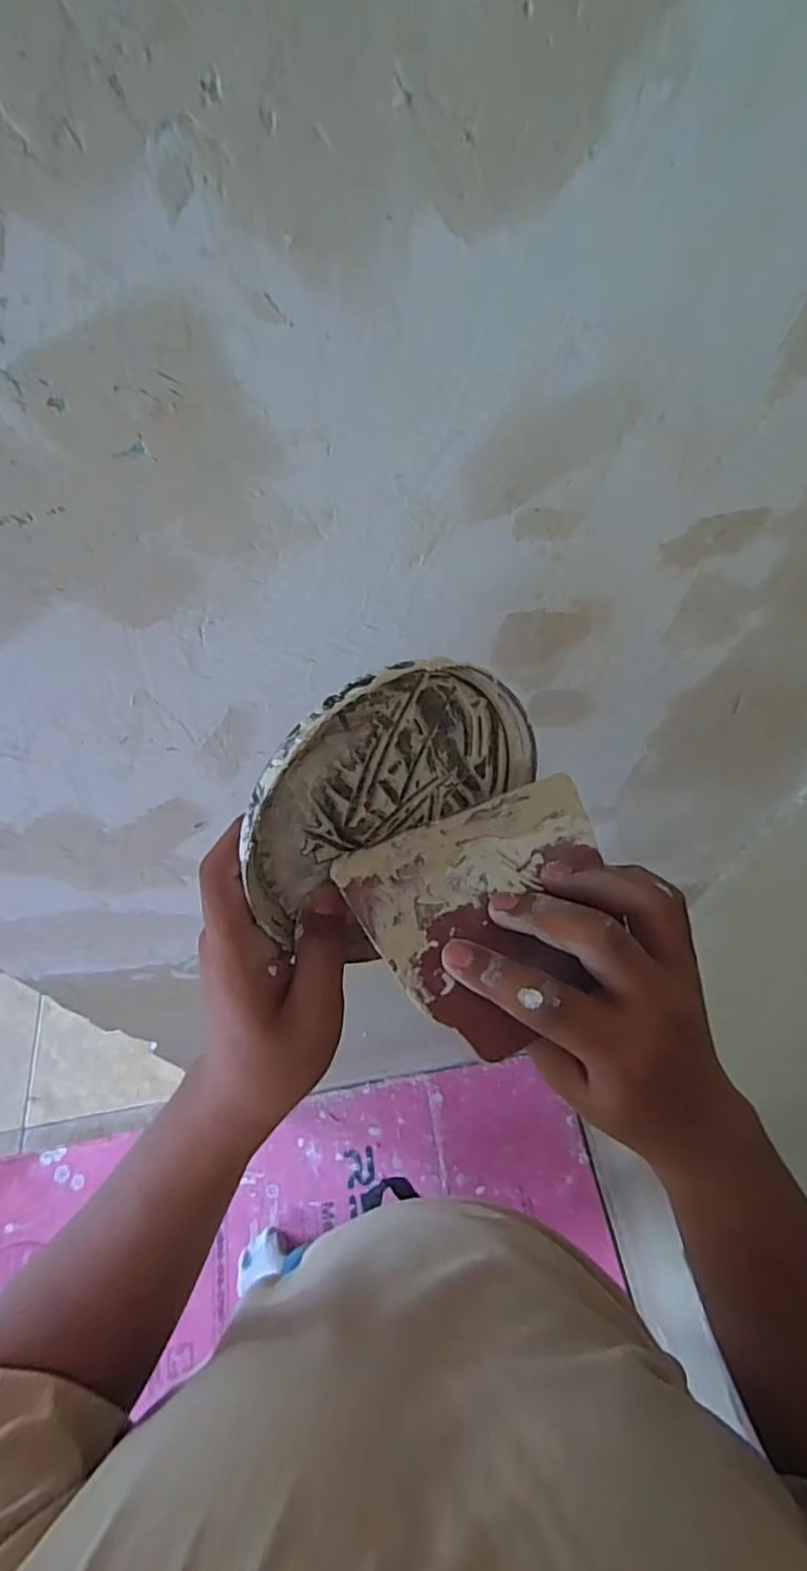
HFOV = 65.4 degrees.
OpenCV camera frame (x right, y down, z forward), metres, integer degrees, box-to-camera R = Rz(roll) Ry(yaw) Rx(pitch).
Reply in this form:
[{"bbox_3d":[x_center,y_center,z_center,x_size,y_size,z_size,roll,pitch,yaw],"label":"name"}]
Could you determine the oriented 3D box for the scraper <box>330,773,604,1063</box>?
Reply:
[{"bbox_3d":[0.045,0.053,0.281,0.120,0.007,0.101,-23,68,-17],"label":"scraper"}]

